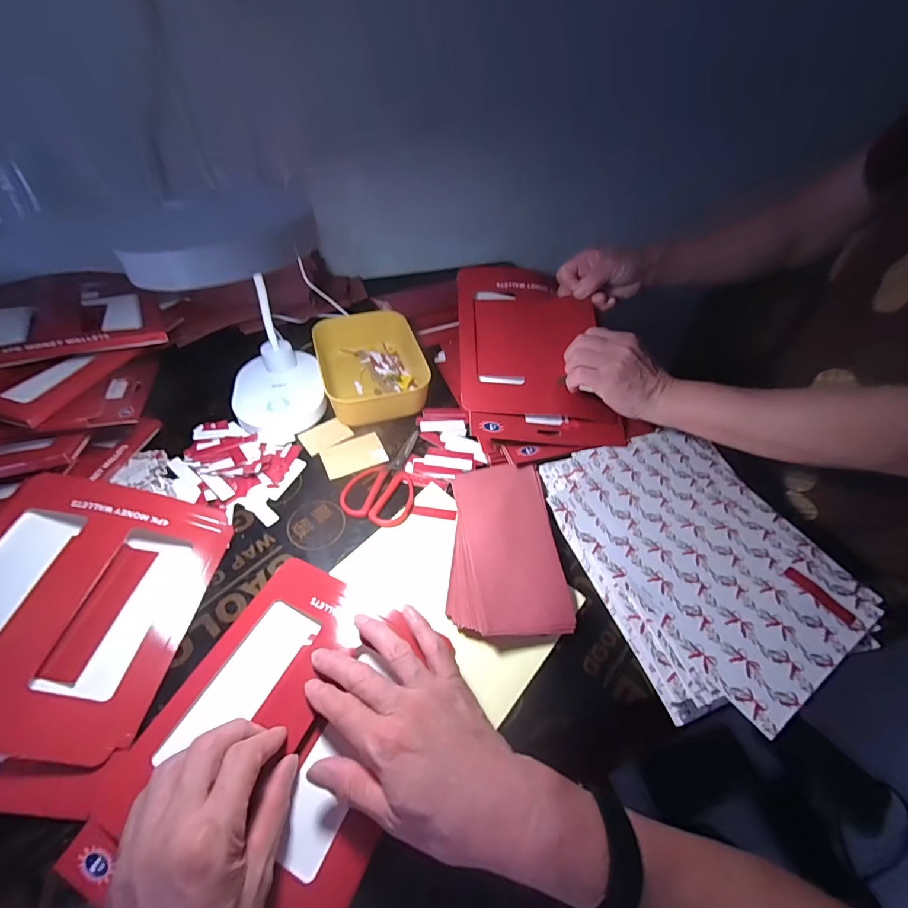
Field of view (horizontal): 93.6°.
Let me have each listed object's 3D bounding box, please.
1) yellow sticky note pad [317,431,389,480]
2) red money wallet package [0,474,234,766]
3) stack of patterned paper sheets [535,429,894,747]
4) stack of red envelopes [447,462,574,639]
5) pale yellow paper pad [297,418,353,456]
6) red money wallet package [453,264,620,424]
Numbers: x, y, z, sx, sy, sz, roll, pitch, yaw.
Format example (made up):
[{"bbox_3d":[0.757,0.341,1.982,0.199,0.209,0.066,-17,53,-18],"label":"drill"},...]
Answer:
[{"bbox_3d":[-0.126,0.001,0.536,0.075,0.008,0.054,-19,53,-18],"label":"yellow sticky note pad"},{"bbox_3d":[-0.338,0.129,0.380,0.199,0.022,0.226,19,44,-13],"label":"red money wallet package"},{"bbox_3d":[0.245,0.100,0.444,0.223,0.038,0.282,-16,52,-16],"label":"stack of patterned paper sheets"},{"bbox_3d":[0.051,0.094,0.447,0.111,0.040,0.184,-2,50,-4],"label":"stack of red envelopes"},{"bbox_3d":[-0.169,-0.024,0.558,0.061,0.004,0.045,-34,58,-31],"label":"pale yellow paper pad"},{"bbox_3d":[0.092,-0.151,0.547,0.175,0.017,0.226,0,67,-7],"label":"red money wallet package"}]

